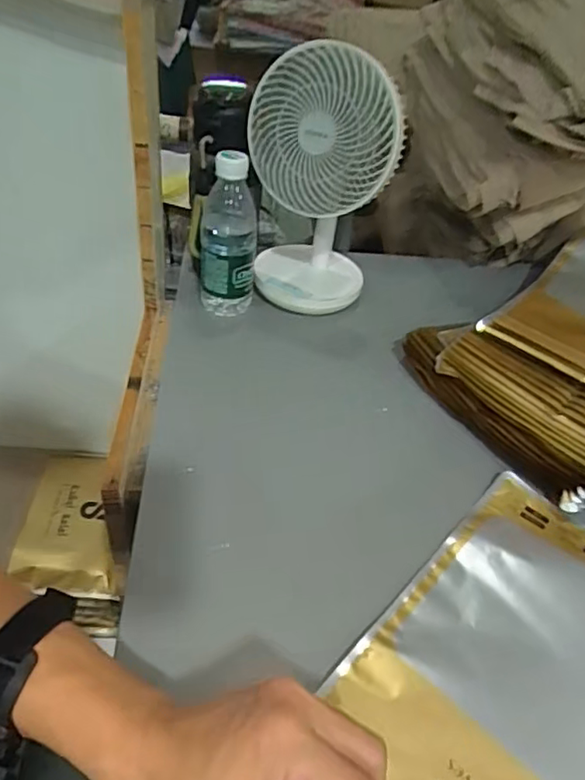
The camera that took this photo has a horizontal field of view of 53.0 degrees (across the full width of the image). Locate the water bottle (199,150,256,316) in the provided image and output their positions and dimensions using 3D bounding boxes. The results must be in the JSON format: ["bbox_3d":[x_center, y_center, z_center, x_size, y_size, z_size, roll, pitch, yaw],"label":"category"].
[{"bbox_3d":[-0.071,-0.163,0.644,0.061,0.178,0.057,5,40,-3],"label":"water bottle"}]

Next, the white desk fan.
[{"bbox_3d":[0.028,-0.221,0.652,0.147,0.267,0.107,10,40,3],"label":"white desk fan"}]

